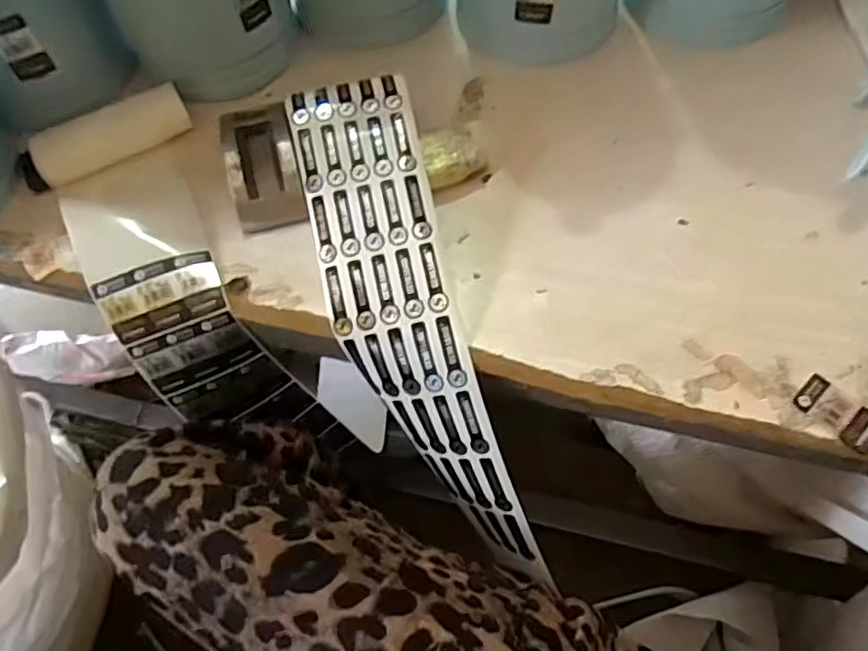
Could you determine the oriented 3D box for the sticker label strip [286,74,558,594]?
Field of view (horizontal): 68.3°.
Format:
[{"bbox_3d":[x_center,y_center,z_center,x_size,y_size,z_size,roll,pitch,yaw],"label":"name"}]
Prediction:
[{"bbox_3d":[-0.022,-0.022,0.512,0.116,0.076,0.369,-20,91,-8],"label":"sticker label strip"}]

